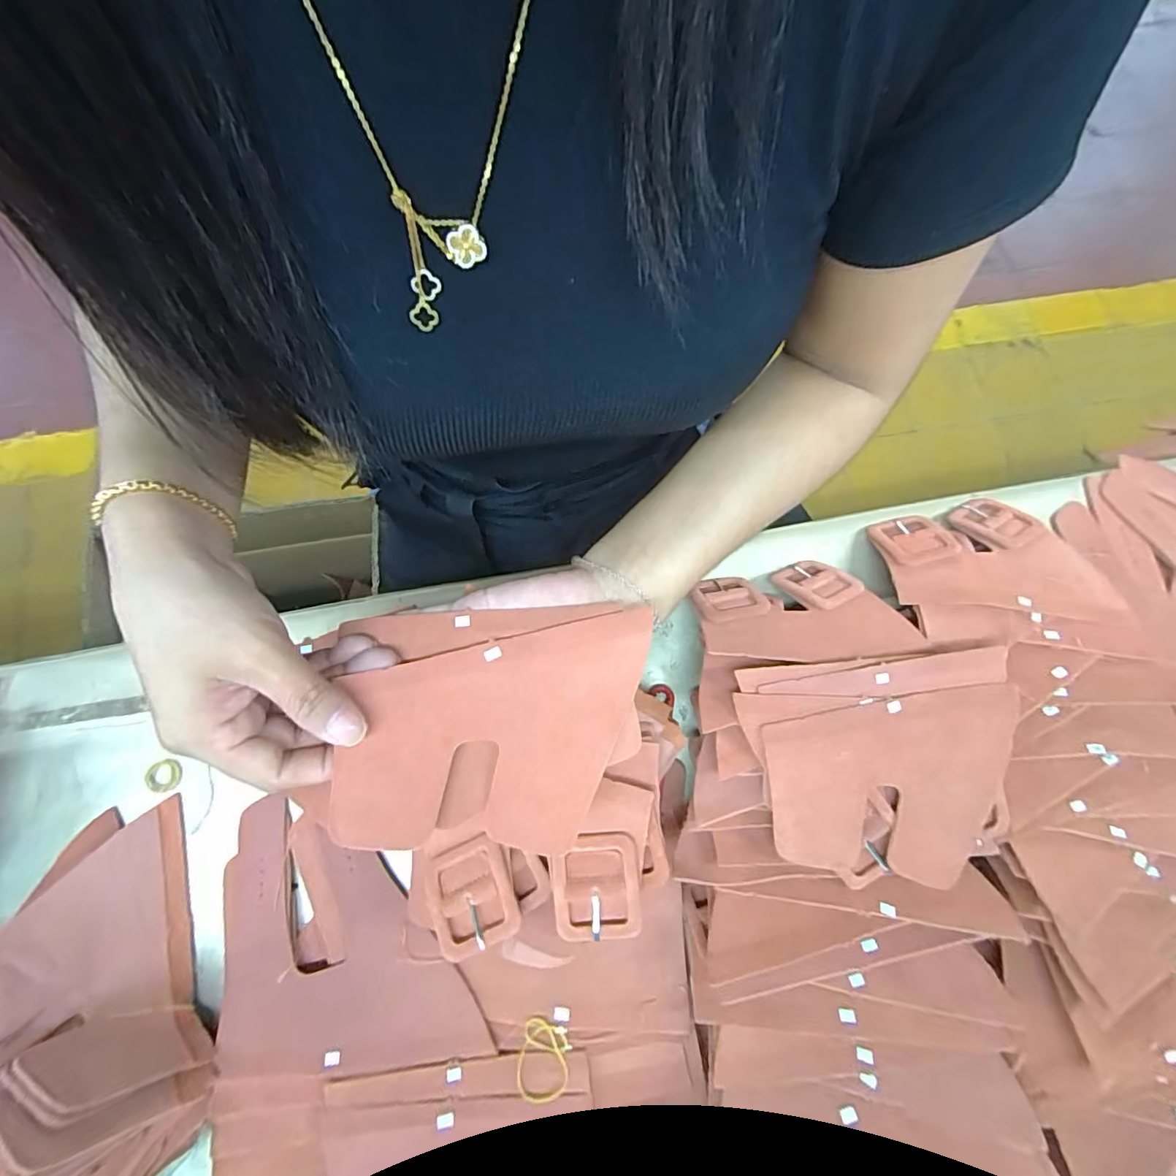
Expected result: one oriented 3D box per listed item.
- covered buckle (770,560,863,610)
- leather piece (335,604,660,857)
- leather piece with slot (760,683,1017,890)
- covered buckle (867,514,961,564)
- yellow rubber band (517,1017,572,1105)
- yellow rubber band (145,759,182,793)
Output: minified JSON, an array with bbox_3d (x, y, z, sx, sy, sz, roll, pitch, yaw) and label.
[{"bbox_3d":[0.165,-0.004,0.384,0.040,0.008,0.055,-24,38,-19],"label":"covered buckle"},{"bbox_3d":[-0.042,0.069,0.250,0.142,0.018,0.106,-3,80,-4],"label":"leather piece"},{"bbox_3d":[0.179,0.115,0.304,0.147,0.009,0.098,-6,80,-3],"label":"leather piece with slot"},{"bbox_3d":[0.242,-0.037,0.395,0.046,0.006,0.052,-11,39,6],"label":"covered buckle"},{"bbox_3d":[-0.026,0.275,0.308,0.029,0.005,0.040,8,76,0],"label":"yellow rubber band"},{"bbox_3d":[-0.290,0.129,0.360,0.023,0.006,0.021,0,76,-2],"label":"yellow rubber band"}]

